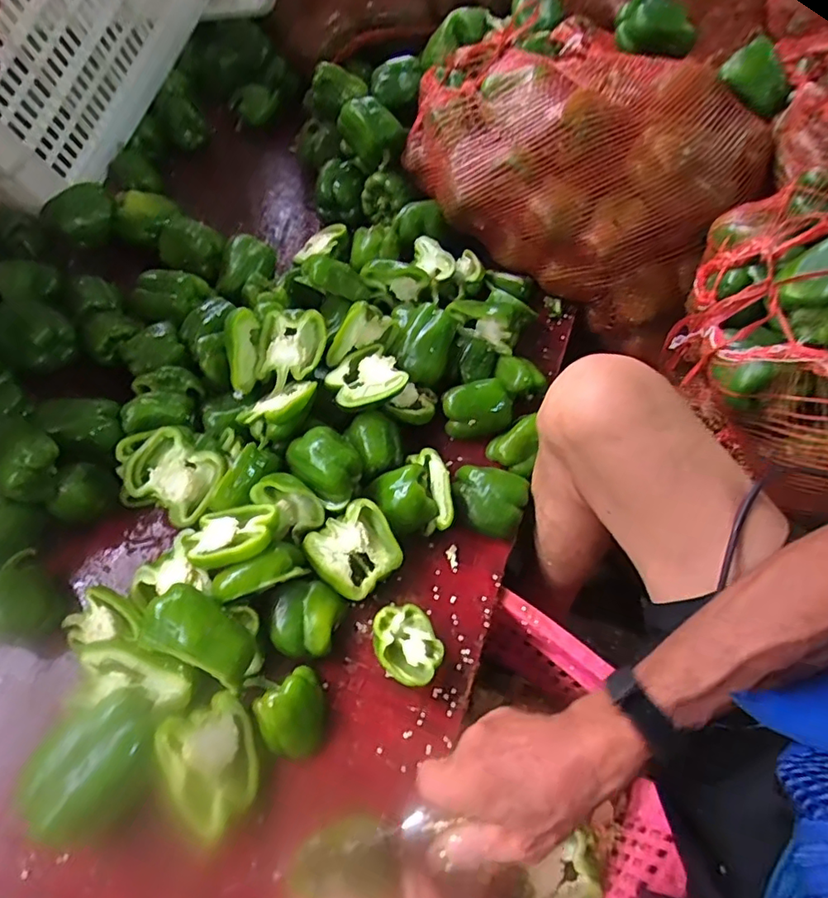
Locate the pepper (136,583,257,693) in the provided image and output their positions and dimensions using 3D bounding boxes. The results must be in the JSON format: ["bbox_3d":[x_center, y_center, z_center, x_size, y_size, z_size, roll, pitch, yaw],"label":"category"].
[{"bbox_3d":[-0.186,0.168,0.478,0.103,0.039,0.061,43,68,-14],"label":"pepper"}]

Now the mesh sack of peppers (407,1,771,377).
[{"bbox_3d":[0.225,-0.384,0.754,0.440,0.232,0.322,23,62,13],"label":"mesh sack of peppers"}]

